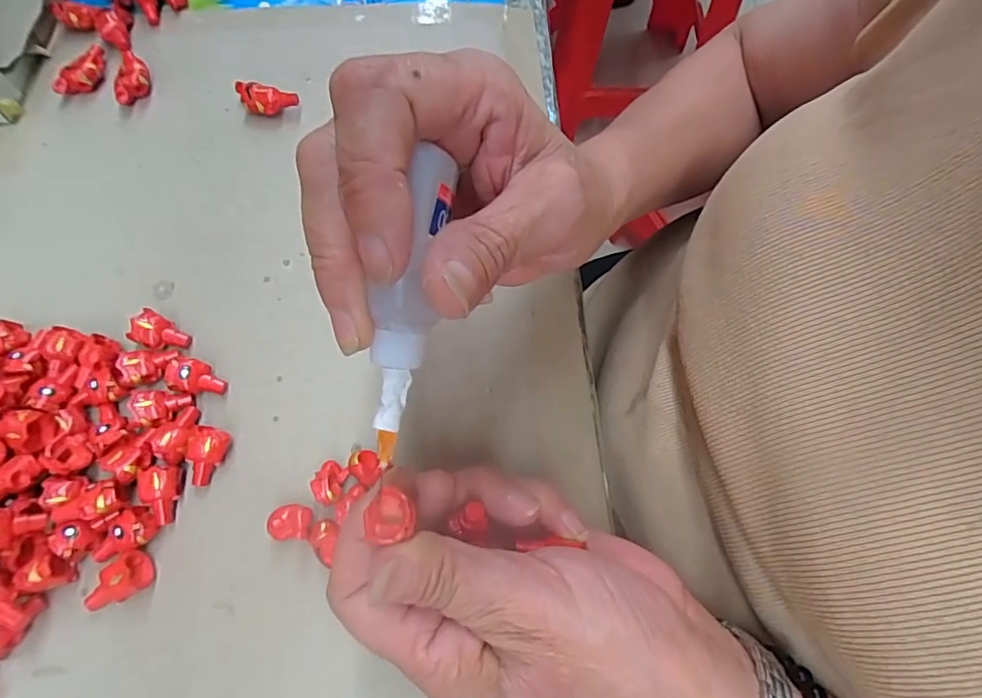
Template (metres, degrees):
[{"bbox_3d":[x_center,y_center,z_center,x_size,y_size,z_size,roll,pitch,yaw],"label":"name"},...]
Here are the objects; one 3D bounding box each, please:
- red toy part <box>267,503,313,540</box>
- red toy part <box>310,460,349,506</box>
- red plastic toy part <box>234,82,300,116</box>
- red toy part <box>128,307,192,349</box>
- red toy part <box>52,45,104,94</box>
[{"bbox_3d":[-0.086,0.075,0.230,0.019,0.014,0.014,1,68,-2],"label":"red toy part"},{"bbox_3d":[-0.071,0.059,0.236,0.013,0.015,0.018,17,68,4],"label":"red toy part"},{"bbox_3d":[-0.135,-0.147,0.314,0.039,0.014,0.016,14,68,3],"label":"red plastic toy part"},{"bbox_3d":[-0.161,-0.008,0.260,0.025,0.015,0.016,19,68,5],"label":"red toy part"},{"bbox_3d":[-0.247,-0.167,0.323,0.013,0.010,0.036,33,70,10],"label":"red toy part"}]

